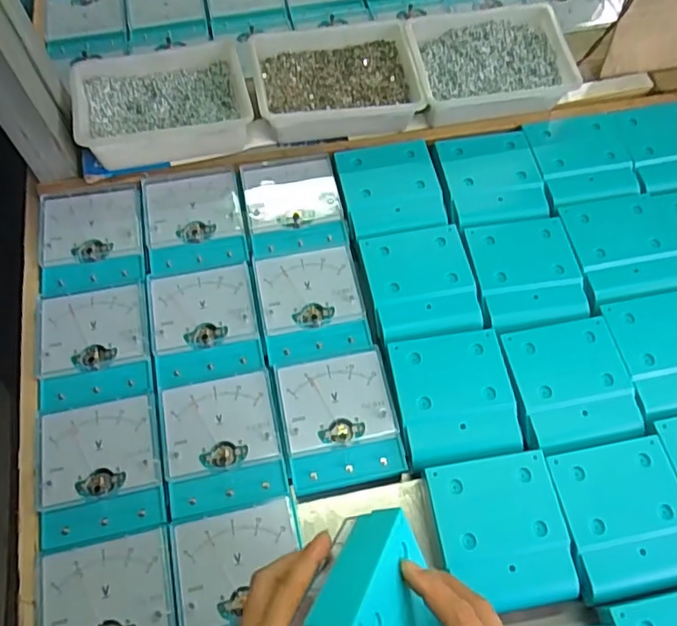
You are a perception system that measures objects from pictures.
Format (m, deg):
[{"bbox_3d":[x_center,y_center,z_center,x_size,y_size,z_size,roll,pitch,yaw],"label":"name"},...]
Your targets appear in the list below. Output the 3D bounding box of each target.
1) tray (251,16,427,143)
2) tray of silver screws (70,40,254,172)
[{"bbox_3d":[-0.004,-0.254,0.632,0.167,0.059,0.125,-9,64,-3],"label":"tray"},{"bbox_3d":[-0.185,-0.224,0.621,0.175,0.060,0.127,-12,65,-4],"label":"tray of silver screws"}]

